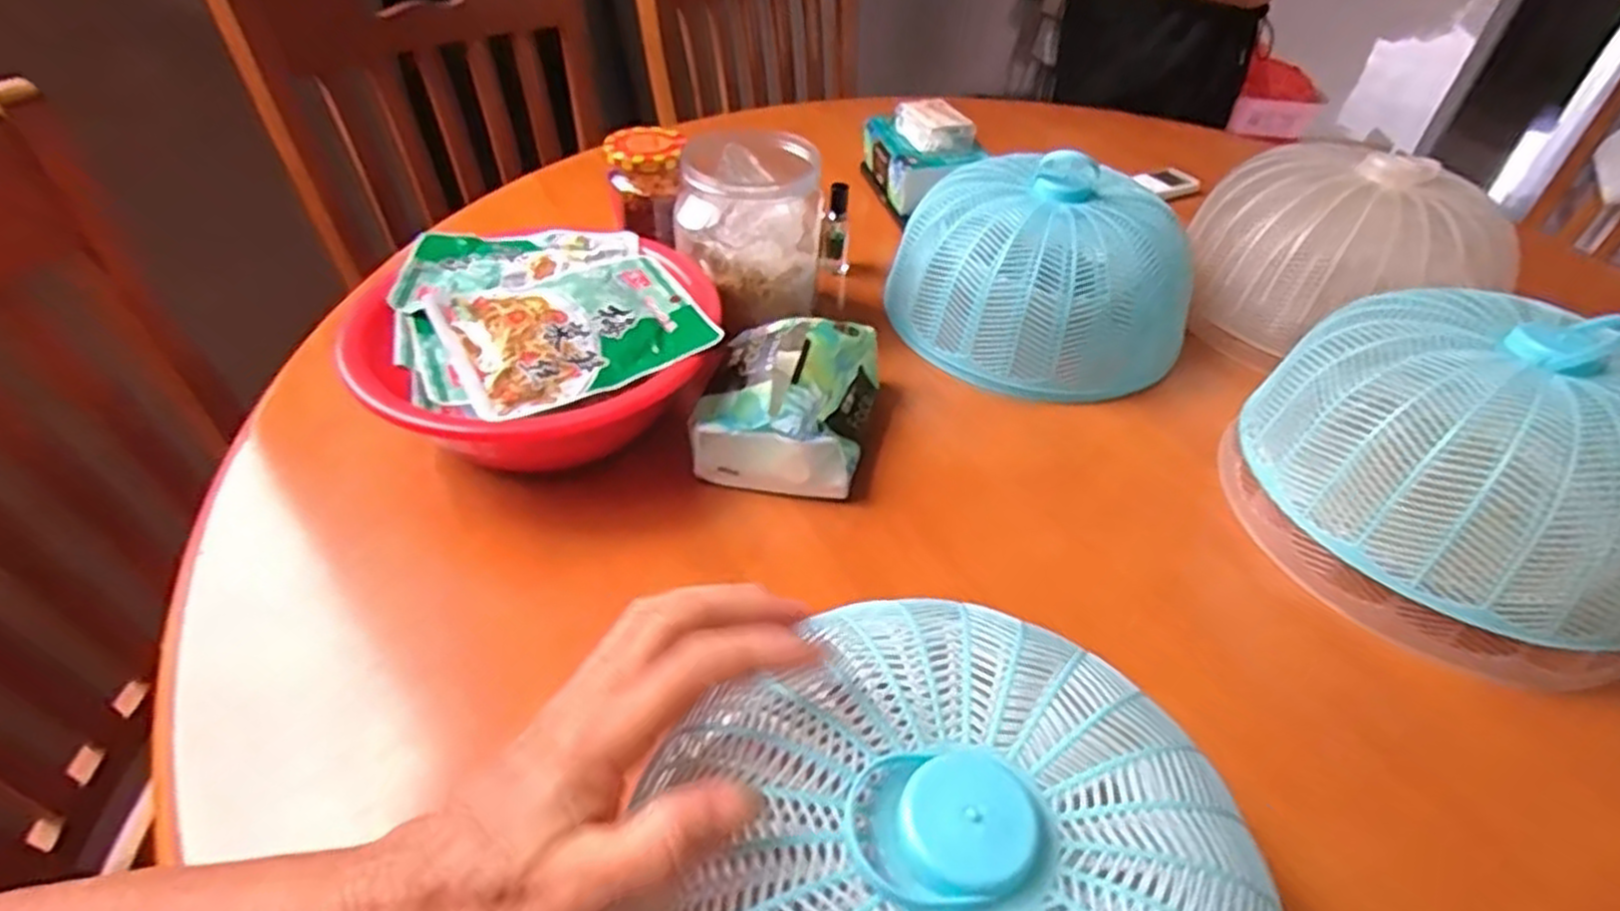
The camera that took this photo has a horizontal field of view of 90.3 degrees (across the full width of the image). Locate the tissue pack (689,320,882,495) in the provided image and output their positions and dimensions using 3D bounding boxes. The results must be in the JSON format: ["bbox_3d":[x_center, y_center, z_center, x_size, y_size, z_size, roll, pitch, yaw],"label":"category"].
[{"bbox_3d":[-0.013,-0.039,0.544,0.107,0.072,0.132,11,44,7],"label":"tissue pack"}]

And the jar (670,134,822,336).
[{"bbox_3d":[-0.049,-0.177,0.615,0.108,0.106,0.118,-8,45,-12],"label":"jar"}]

